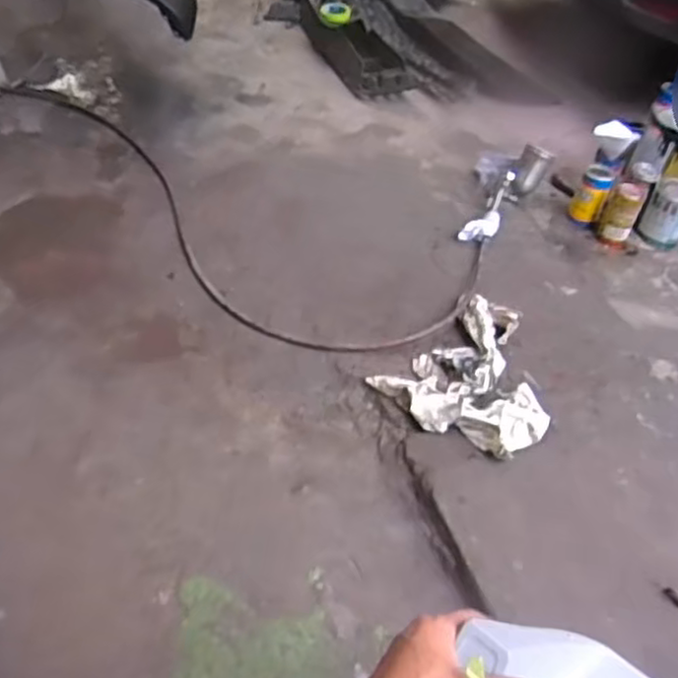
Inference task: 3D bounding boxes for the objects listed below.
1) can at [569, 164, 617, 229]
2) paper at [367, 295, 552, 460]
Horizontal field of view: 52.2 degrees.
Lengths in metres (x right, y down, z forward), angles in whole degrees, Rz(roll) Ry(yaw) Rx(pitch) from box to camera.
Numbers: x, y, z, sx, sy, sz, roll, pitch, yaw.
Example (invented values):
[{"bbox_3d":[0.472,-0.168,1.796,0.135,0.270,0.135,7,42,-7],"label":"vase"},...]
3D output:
[{"bbox_3d":[0.601,-0.344,1.645,0.075,0.123,0.096,22,47,16],"label":"can"},{"bbox_3d":[0.258,0.058,1.251,0.300,0.064,0.326,30,49,22],"label":"paper"}]

